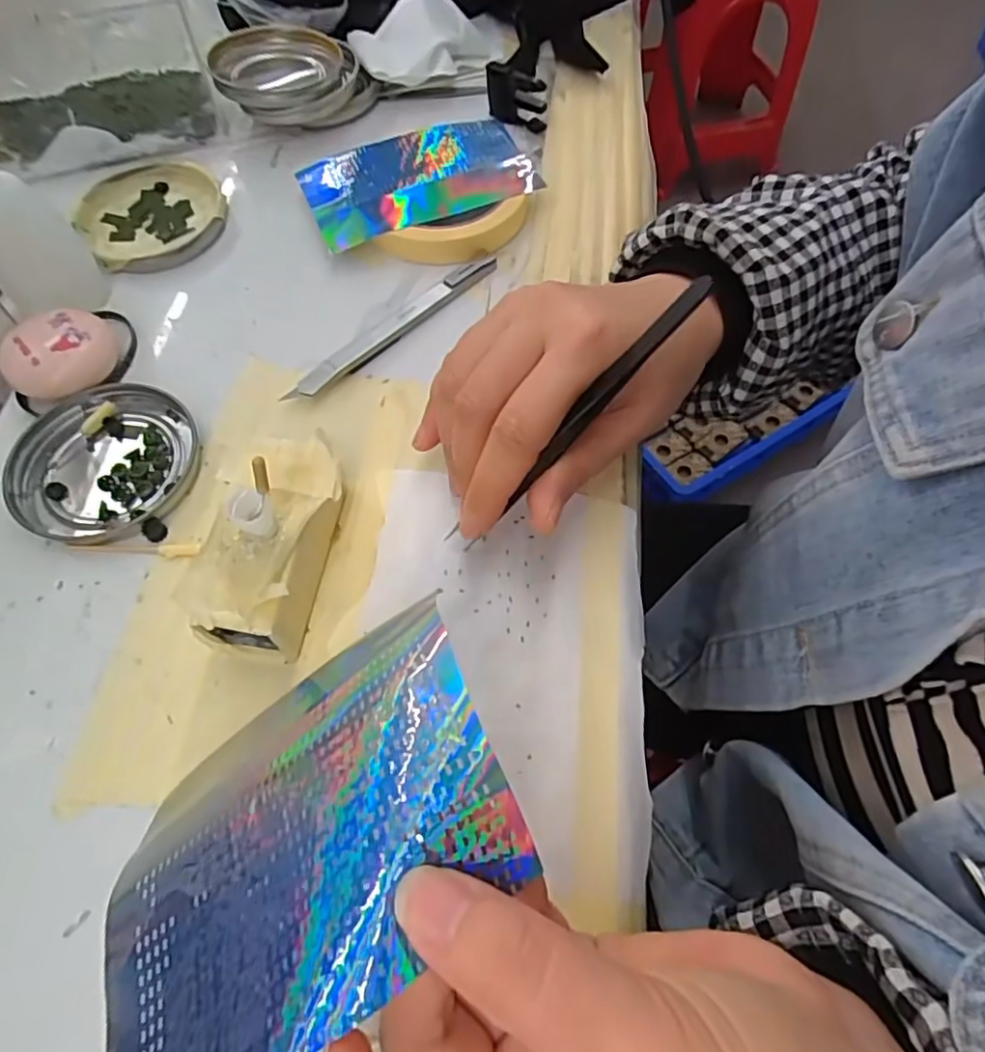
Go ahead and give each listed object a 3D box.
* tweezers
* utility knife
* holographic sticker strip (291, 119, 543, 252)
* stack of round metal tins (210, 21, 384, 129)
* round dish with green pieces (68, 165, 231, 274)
[{"bbox_3d":[0.026,-0.033,0.218,0.125,0.010,0.009,-46,64,28],"label":"tweezers"},{"bbox_3d":[-0.046,-0.100,0.307,0.013,0.009,0.130,40,71,18],"label":"utility knife"},{"bbox_3d":[-0.042,-0.195,0.349,0.124,0.015,0.075,-21,65,-9],"label":"holographic sticker strip"},{"bbox_3d":[-0.125,-0.284,0.386,0.090,0.025,0.077,-20,65,-9],"label":"stack of round metal tins"},{"bbox_3d":[-0.190,-0.174,0.347,0.077,0.011,0.076,0,64,1],"label":"round dish with green pieces"}]

